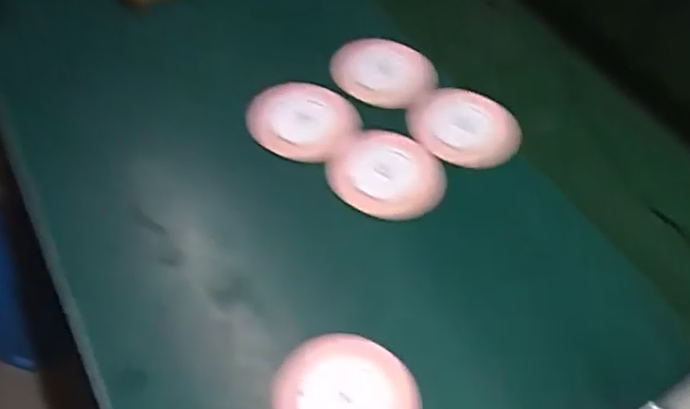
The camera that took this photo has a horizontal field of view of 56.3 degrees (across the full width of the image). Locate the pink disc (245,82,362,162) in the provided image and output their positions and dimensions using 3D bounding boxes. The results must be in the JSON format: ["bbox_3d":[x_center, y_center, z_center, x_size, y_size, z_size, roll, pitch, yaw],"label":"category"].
[{"bbox_3d":[-0.042,-0.087,0.661,0.106,0.018,0.099,2,52,-2],"label":"pink disc"}]

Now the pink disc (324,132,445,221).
[{"bbox_3d":[0.040,-0.031,0.626,0.110,0.015,0.099,14,53,7],"label":"pink disc"}]

